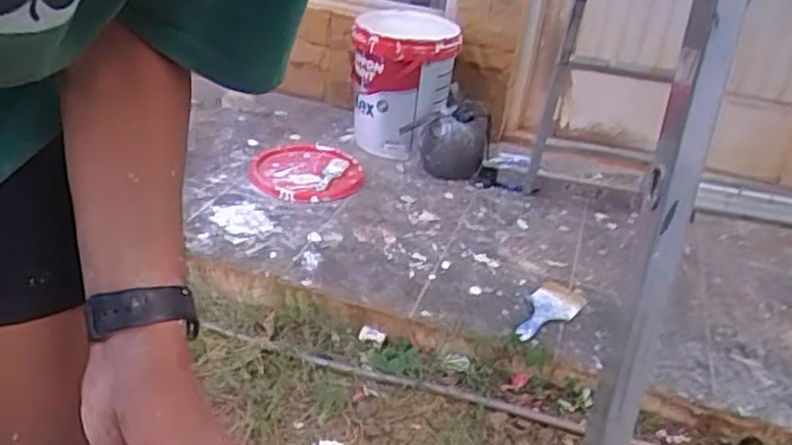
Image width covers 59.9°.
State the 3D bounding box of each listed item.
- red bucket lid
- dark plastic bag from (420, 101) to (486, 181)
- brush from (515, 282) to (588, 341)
[{"bbox_3d":[-0.249,-0.140,1.898,0.287,0.032,0.313,5,29,-3],"label":"red bucket lid"},{"bbox_3d":[0.170,-0.225,1.938,0.177,0.186,0.103,-2,31,-16],"label":"dark plastic bag"},{"bbox_3d":[0.324,0.188,1.468,0.108,0.024,0.246,26,34,30],"label":"brush"}]

